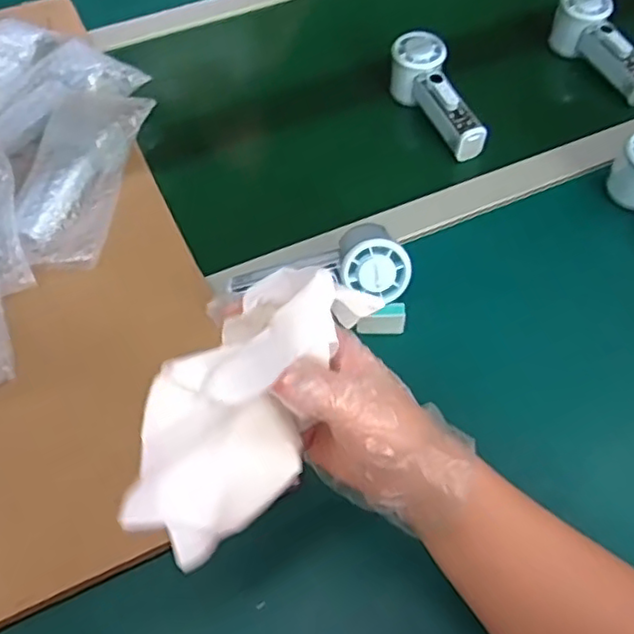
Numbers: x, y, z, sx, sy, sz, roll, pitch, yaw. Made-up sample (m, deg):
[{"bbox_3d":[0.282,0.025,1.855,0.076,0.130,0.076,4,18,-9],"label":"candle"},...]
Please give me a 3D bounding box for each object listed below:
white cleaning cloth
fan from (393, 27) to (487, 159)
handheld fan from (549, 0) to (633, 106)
[{"bbox_3d":[-0.041,0.040,0.337,0.074,0.073,0.157,29,83,20],"label":"white cleaning cloth"},{"bbox_3d":[0.127,-0.231,0.689,0.047,0.060,0.153,-22,70,-13],"label":"fan"},{"bbox_3d":[0.322,-0.301,0.722,0.045,0.060,0.156,-17,57,-10],"label":"handheld fan"}]

